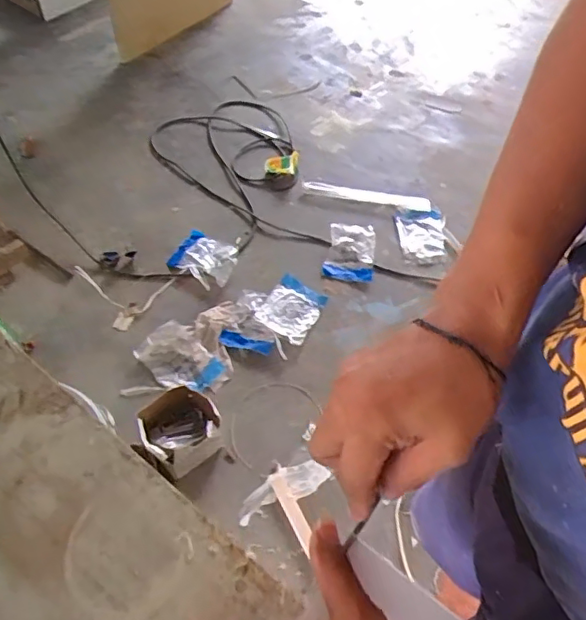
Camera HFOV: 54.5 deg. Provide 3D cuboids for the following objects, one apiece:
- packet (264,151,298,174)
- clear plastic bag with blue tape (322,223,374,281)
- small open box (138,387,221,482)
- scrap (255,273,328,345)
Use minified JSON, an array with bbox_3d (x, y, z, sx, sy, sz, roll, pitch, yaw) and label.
[{"bbox_3d":[-0.034,-0.454,1.762,0.101,0.025,0.078,-1,54,-3],"label":"packet"},{"bbox_3d":[0.159,-0.164,1.586,0.129,0.025,0.203,8,54,3],"label":"clear plastic bag with blue tape"},{"bbox_3d":[-0.238,0.259,1.226,0.164,0.117,0.133,-29,60,-21],"label":"small open box"},{"bbox_3d":[-0.003,-0.007,1.465,0.139,0.011,0.168,27,58,16],"label":"scrap"}]

